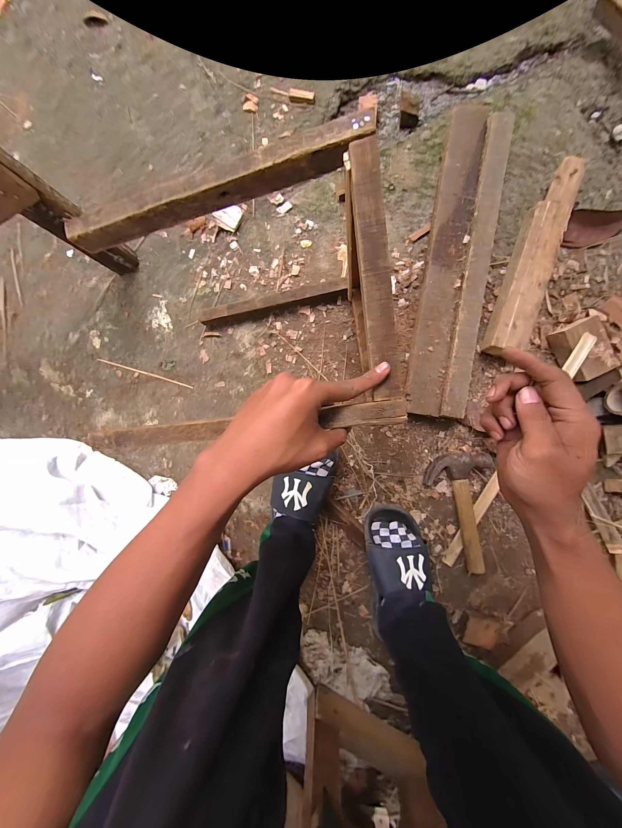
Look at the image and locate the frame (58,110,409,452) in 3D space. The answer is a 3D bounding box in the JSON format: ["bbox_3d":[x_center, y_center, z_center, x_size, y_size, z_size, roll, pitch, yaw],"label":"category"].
[{"bbox_3d":[-0.075,-0.111,0.414,0.344,0.306,0.284,-7,87,7],"label":"frame"}]

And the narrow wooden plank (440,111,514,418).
[{"bbox_3d":[0.291,-0.253,0.466,0.039,0.028,0.517,8,89,8],"label":"narrow wooden plank"}]

